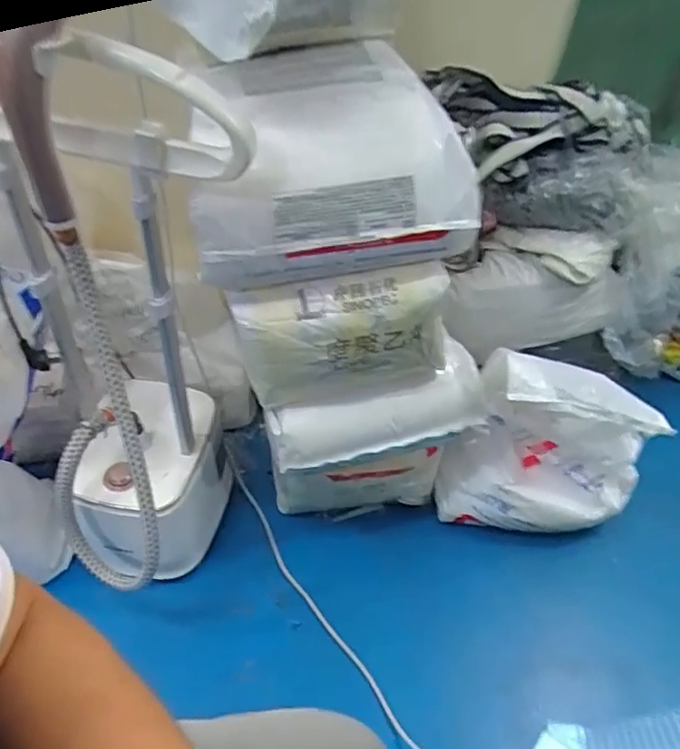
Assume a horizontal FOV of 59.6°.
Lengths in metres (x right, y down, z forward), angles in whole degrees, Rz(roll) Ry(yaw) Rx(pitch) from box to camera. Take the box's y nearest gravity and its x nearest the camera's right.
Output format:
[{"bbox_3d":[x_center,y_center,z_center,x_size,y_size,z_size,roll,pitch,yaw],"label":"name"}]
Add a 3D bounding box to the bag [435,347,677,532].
[{"bbox_3d":[0.400,0.140,1.117,0.380,0.349,0.142,6,44,0],"label":"bag"}]

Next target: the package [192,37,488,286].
[{"bbox_3d":[-0.020,-0.281,0.812,0.366,0.242,0.213,-10,46,-15],"label":"package"}]

